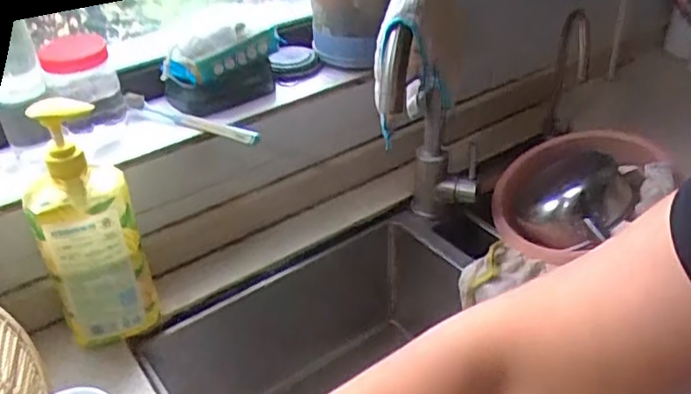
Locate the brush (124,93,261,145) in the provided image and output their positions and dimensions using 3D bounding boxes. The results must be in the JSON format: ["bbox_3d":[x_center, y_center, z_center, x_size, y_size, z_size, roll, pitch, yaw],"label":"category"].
[{"bbox_3d":[-0.185,-0.091,0.745,0.192,0.027,0.019,16,39,24],"label":"brush"}]

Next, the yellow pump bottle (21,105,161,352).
[{"bbox_3d":[-0.258,0.029,0.634,0.096,0.259,0.063,-23,40,-27],"label":"yellow pump bottle"}]

